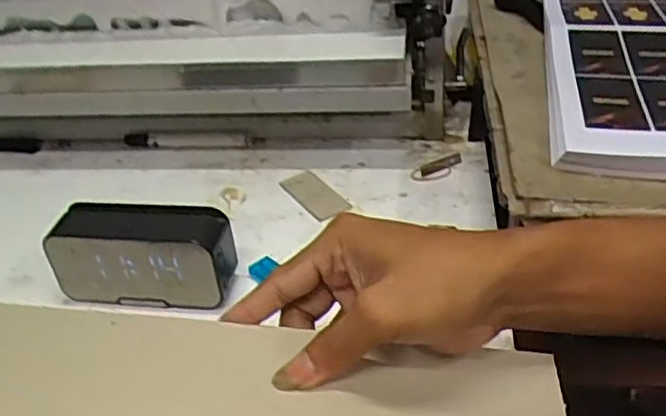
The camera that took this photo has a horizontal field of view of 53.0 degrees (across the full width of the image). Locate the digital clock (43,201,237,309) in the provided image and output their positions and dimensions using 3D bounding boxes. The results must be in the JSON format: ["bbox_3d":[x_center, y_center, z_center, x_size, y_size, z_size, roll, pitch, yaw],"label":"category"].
[{"bbox_3d":[-0.154,0.039,0.549,0.141,0.077,0.046,3,36,11],"label":"digital clock"}]

